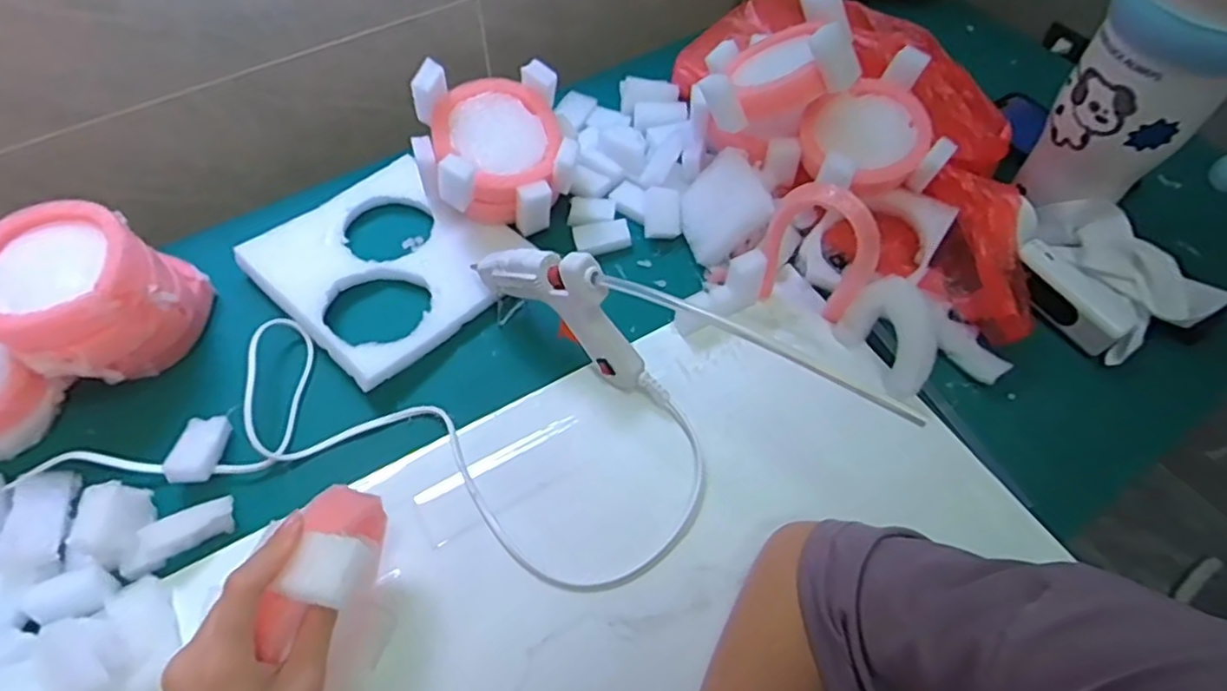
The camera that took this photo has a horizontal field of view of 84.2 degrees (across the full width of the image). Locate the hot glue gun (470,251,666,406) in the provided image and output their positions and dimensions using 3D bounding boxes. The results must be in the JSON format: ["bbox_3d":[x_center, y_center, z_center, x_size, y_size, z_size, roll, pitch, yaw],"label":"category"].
[{"bbox_3d":[-0.030,-0.026,0.479,0.158,0.100,0.024,32,61,18],"label":"hot glue gun"}]

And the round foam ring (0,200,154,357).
[{"bbox_3d":[-0.366,-0.049,0.445,0.101,0.031,0.101,1,56,-1],"label":"round foam ring"}]

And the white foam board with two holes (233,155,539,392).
[{"bbox_3d":[-0.184,-0.074,0.556,0.185,0.017,0.176,38,64,22],"label":"white foam board with two holes"}]

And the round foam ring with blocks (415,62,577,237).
[{"bbox_3d":[-0.099,-0.159,0.558,0.124,0.094,0.103,-14,58,-11],"label":"round foam ring with blocks"}]

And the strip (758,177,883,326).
[{"bbox_3d":[0.145,-0.063,0.486,0.076,0.130,0.016,20,58,12],"label":"strip"}]

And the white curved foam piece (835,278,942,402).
[{"bbox_3d":[0.205,-0.010,0.497,0.029,0.068,0.076,-32,62,-20],"label":"white curved foam piece"}]

